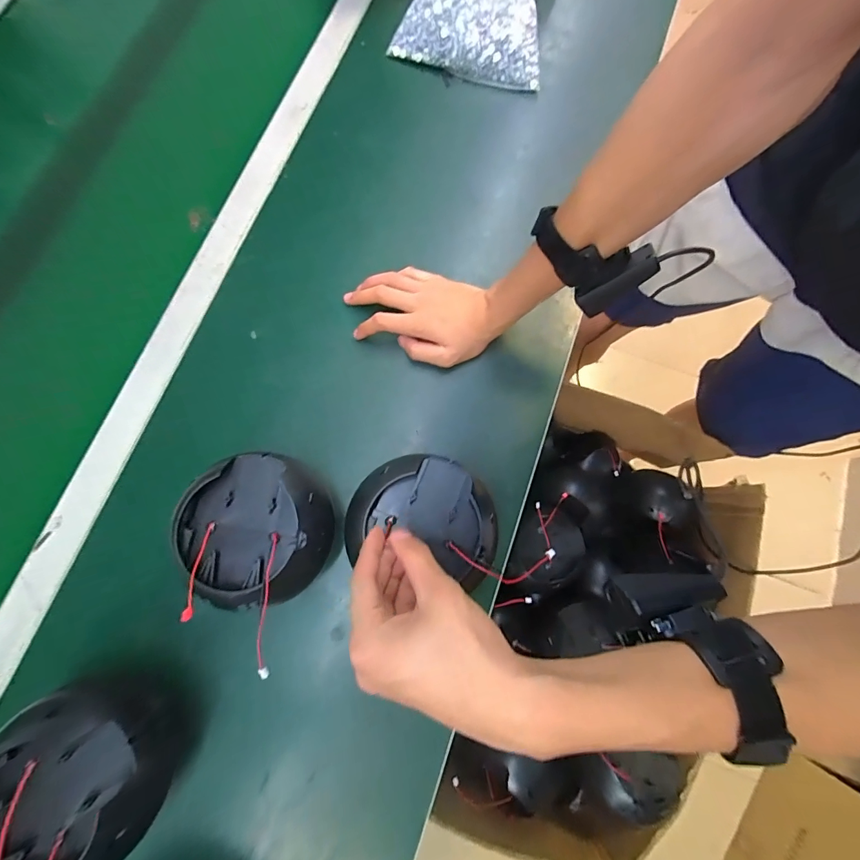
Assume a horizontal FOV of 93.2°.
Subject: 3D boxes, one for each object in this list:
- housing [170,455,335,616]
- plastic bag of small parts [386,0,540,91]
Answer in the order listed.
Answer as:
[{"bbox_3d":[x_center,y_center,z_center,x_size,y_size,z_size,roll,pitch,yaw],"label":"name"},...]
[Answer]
[{"bbox_3d":[-0.145,0.086,0.368,0.120,0.093,0.123,0,78,-1],"label":"housing"},{"bbox_3d":[0.063,-0.557,0.520,0.193,0.081,0.175,13,78,2],"label":"plastic bag of small parts"}]

